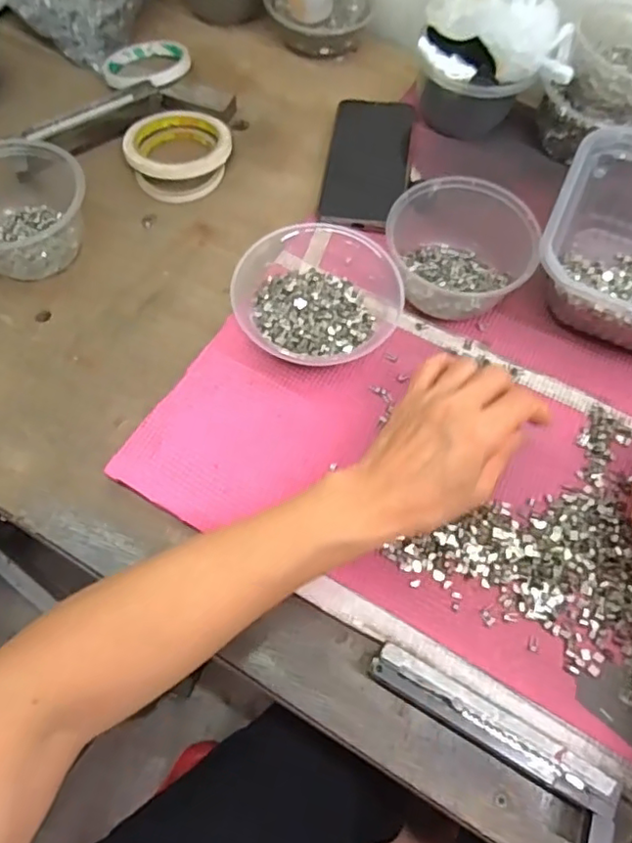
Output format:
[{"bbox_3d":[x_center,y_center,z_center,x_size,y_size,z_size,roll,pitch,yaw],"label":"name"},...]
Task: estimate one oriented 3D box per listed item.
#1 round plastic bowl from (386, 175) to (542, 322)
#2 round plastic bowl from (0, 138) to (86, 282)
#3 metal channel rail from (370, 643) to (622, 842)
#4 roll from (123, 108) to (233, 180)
[{"bbox_3d":[0.114,-0.143,0.494,0.109,0.061,0.121,10,64,2],"label":"round plastic bowl"},{"bbox_3d":[-0.250,-0.179,0.506,0.111,0.064,0.105,1,64,-2],"label":"round plastic bowl"},{"bbox_3d":[0.102,0.186,0.363,0.152,0.028,0.038,30,67,12],"label":"metal channel rail"},{"bbox_3d":[-0.132,-0.268,0.579,0.097,0.018,0.097,1,64,-2],"label":"roll"}]

